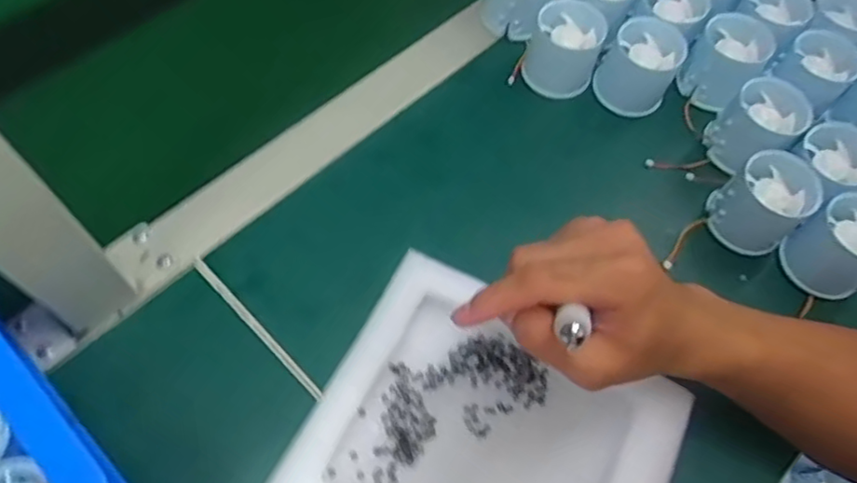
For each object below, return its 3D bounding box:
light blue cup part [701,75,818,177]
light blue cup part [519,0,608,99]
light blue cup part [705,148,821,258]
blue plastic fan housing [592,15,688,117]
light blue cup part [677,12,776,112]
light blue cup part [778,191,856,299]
[{"bbox_3d":[0.241,-0.085,0.467,0.062,0.046,0.048,-34,69,-20],"label":"light blue cup part"},{"bbox_3d":[0.103,-0.146,0.490,0.054,0.051,0.051,24,63,9],"label":"light blue cup part"},{"bbox_3d":[0.227,-0.026,0.438,0.057,0.049,0.051,-32,68,-19],"label":"light blue cup part"},{"bbox_3d":[0.160,-0.132,0.484,0.051,0.055,0.046,33,65,13],"label":"blue plastic fan housing"},{"bbox_3d":[0.225,-0.135,0.490,0.051,0.051,0.056,33,65,13],"label":"light blue cup part"},{"bbox_3d":[0.273,0.004,0.424,0.054,0.052,0.053,-32,69,-19],"label":"light blue cup part"}]

